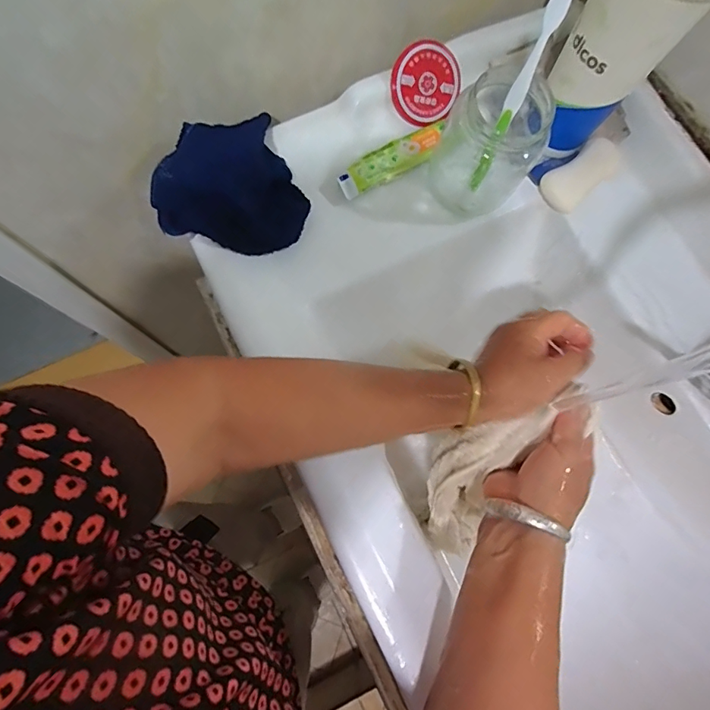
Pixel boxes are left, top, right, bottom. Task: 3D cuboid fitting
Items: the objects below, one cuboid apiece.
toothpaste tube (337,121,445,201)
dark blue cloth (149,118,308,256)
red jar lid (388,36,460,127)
[{"bbox_3d":[0.036,-0.188,0.421,0.116,0.014,0.029,-30,78,-9],"label":"toothpaste tube"},{"bbox_3d":[-0.115,-0.151,0.386,0.124,0.063,0.124,-20,76,-6],"label":"dark blue cloth"},{"bbox_3d":[0.068,-0.258,0.420,0.067,0.007,0.066,-7,116,-13],"label":"red jar lid"}]

